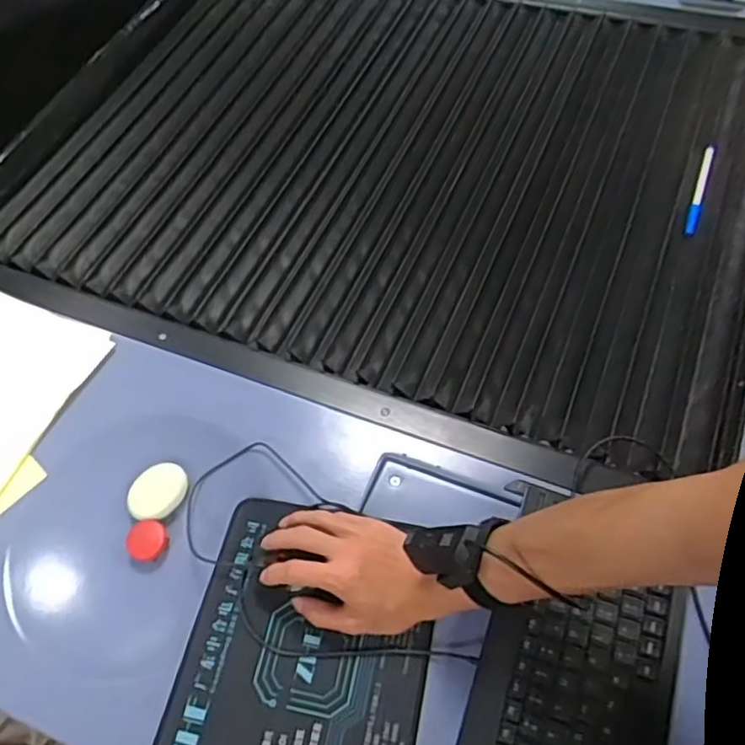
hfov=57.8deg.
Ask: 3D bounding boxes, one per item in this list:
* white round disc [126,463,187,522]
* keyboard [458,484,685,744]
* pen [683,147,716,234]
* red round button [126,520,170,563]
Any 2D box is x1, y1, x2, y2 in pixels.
[{"bbox_3d":[-0.218,0.121,0.685,0.048,0.008,0.062,34,68,23],"label":"white round disc"},{"bbox_3d":[0.158,0.243,0.527,0.144,0.013,0.290,17,61,12],"label":"keyboard"},{"bbox_3d":[0.400,-0.222,0.819,0.013,0.010,0.149,18,63,16],"label":"pen"},{"bbox_3d":[-0.221,0.165,0.663,0.038,0.009,0.038,-3,59,4],"label":"red round button"}]

